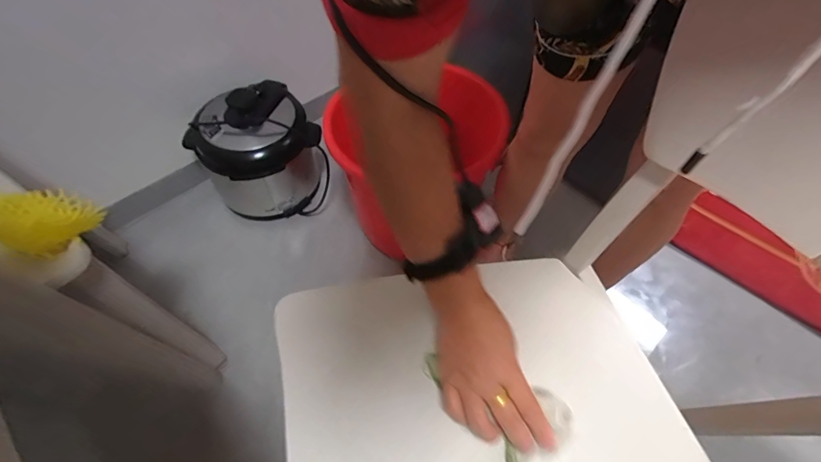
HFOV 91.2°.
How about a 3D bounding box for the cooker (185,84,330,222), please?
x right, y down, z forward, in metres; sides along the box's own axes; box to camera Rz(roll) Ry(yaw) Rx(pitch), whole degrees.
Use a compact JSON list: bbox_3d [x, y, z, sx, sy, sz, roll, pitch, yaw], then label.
[{"bbox_3d":[-0.361,-0.190,0.997,0.260,0.257,0.259,-37,65,-22],"label":"cooker"}]

